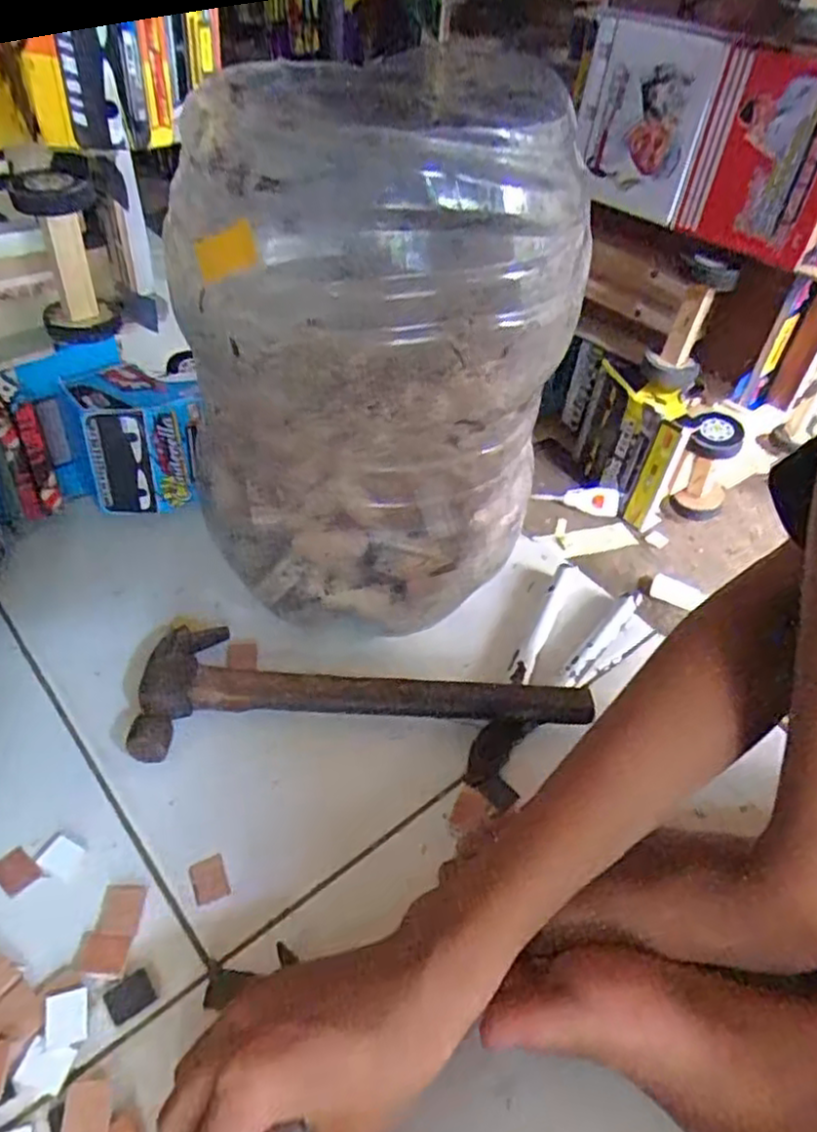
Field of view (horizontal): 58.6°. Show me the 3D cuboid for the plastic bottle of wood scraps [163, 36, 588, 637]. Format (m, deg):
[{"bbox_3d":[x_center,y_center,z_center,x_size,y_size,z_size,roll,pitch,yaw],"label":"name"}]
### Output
[{"bbox_3d":[-0.021,-0.113,0.431,0.182,0.294,0.164,-31,57,-31],"label":"plastic bottle of wood scraps"}]

